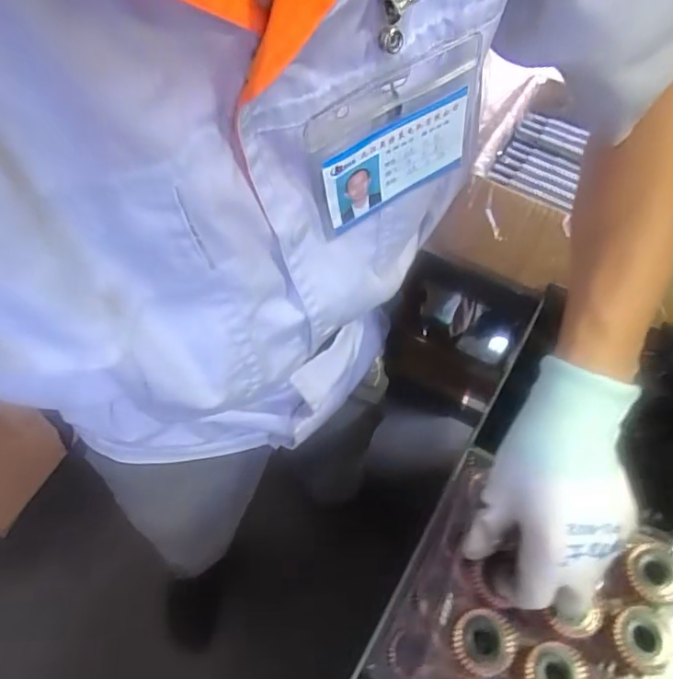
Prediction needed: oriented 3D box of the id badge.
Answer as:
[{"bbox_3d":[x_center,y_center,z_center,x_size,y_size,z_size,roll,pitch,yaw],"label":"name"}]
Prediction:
[{"bbox_3d":[0.030,-0.100,0.294,0.096,0.078,0.005,-30,58,-10],"label":"id badge"}]

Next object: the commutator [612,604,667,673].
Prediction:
[{"bbox_3d":[0.192,0.189,0.360,0.033,0.015,0.034,15,59,8],"label":"commutator"}]

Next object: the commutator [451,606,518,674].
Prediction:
[{"bbox_3d":[0.094,0.192,0.363,0.041,0.015,0.037,-3,58,-3],"label":"commutator"}]

